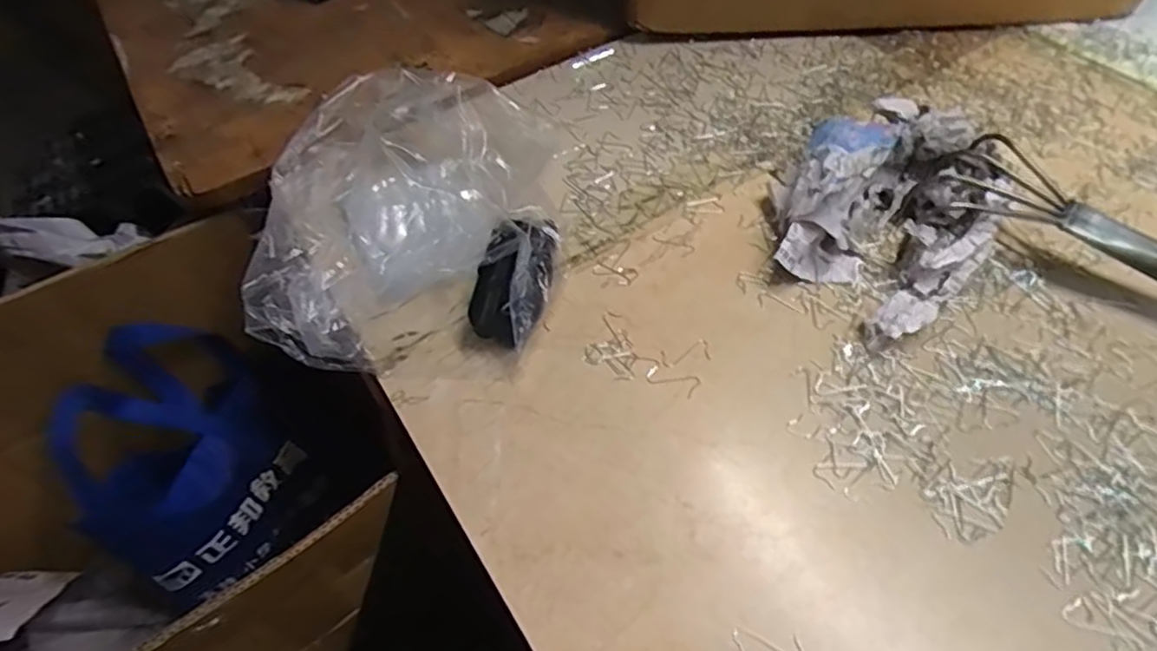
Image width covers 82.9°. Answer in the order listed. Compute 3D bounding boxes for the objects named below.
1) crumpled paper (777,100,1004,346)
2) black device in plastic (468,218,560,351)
[{"bbox_3d":[0.248,-0.105,0.512,0.230,0.062,0.164,-37,57,-21],"label":"crumpled paper"},{"bbox_3d":[-0.047,-0.034,0.489,0.056,0.047,0.113,4,53,9],"label":"black device in plastic"}]

